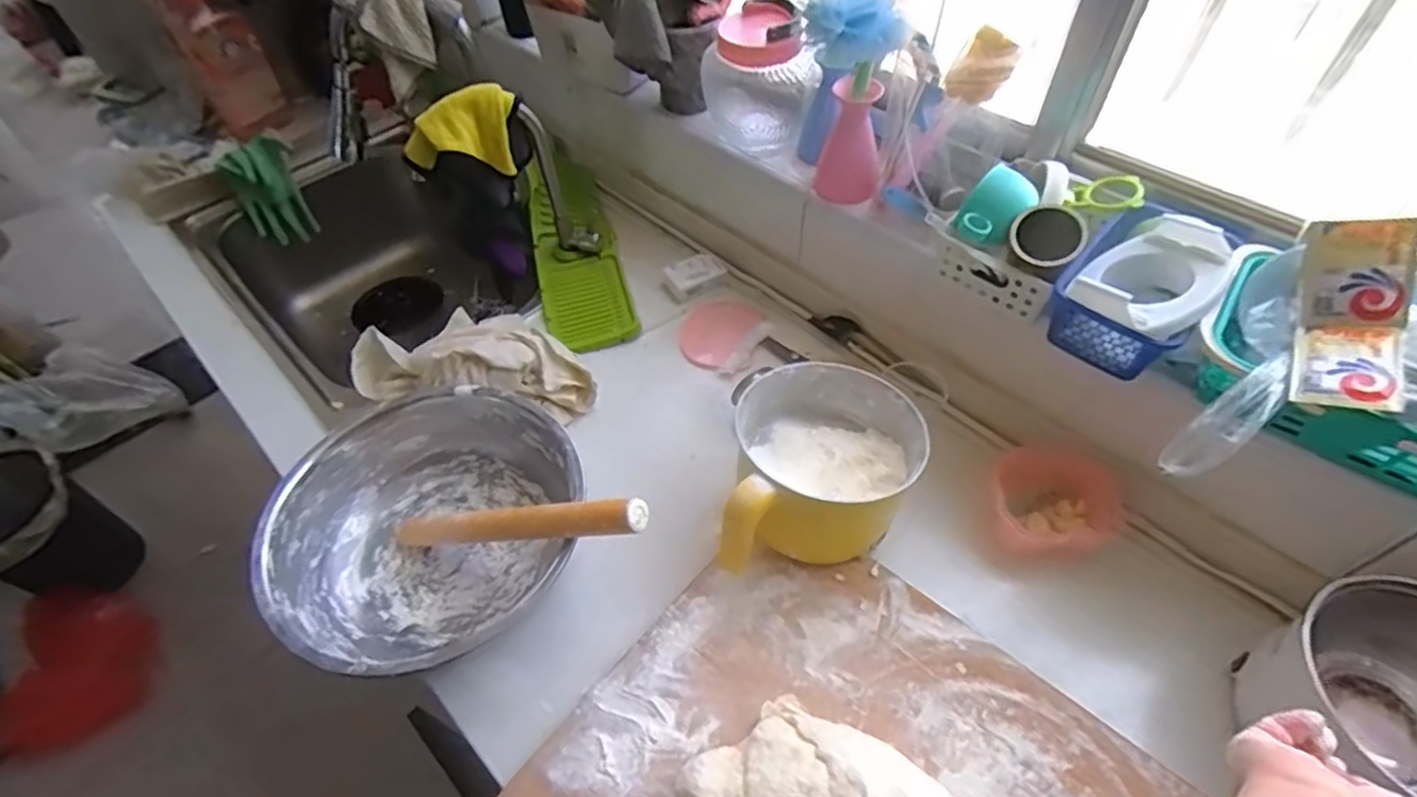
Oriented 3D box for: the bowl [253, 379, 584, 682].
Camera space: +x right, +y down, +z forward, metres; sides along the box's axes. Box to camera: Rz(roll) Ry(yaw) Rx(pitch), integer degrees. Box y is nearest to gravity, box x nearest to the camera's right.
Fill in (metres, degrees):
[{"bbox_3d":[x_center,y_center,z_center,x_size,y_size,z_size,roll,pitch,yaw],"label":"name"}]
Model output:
[{"bbox_3d":[-0.252,0.124,0.633,0.255,0.102,0.271,-1,52,1],"label":"bowl"}]

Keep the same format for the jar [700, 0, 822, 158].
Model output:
[{"bbox_3d":[0.070,-0.372,0.788,0.137,0.153,0.102,30,58,23],"label":"jar"}]

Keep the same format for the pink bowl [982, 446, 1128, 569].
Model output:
[{"bbox_3d":[0.338,0.108,0.665,0.111,0.065,0.124,33,59,24],"label":"pink bowl"}]

